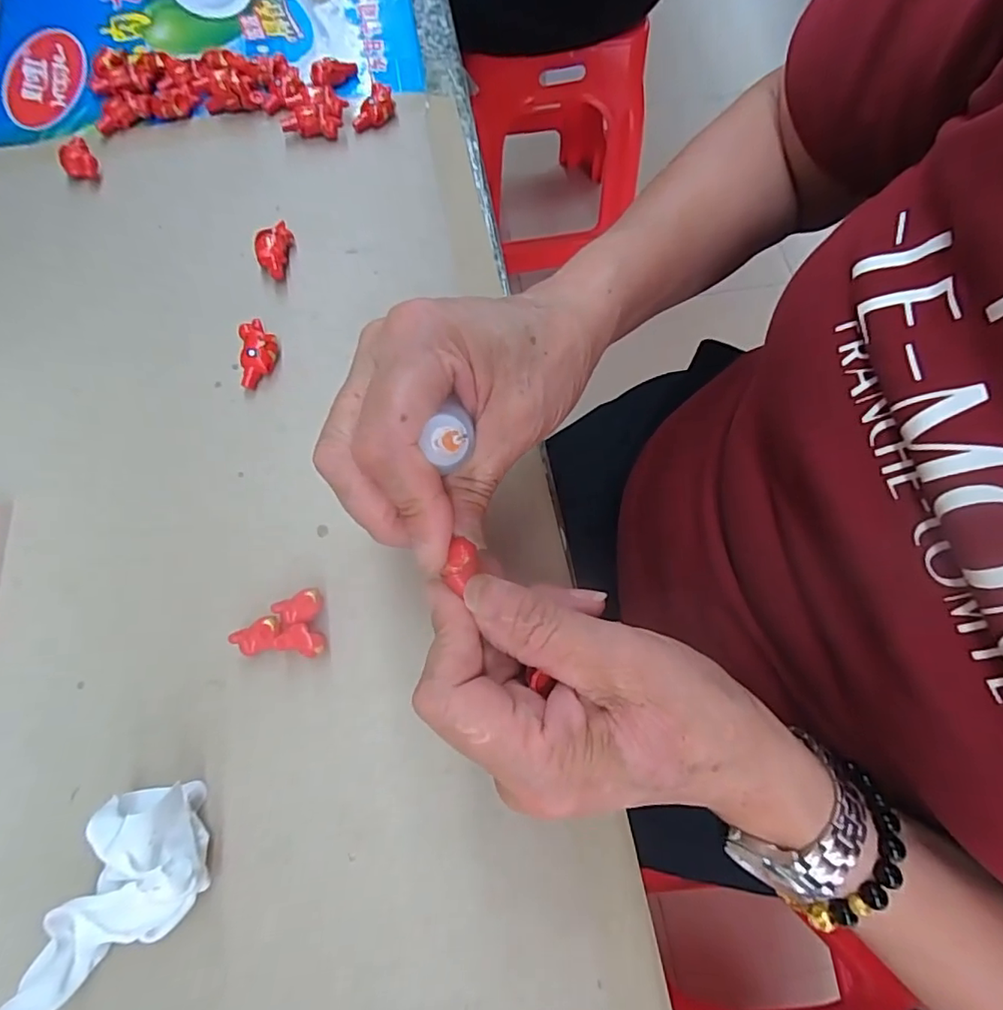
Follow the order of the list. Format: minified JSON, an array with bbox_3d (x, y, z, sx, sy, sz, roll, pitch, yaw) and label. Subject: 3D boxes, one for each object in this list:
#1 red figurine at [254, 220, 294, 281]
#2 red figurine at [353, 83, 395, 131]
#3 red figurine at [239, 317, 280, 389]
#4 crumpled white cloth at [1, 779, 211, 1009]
[{"bbox_3d":[-0.131,-0.146,0.315,0.018,0.014,0.033,2,71,0],"label":"red figurine"},{"bbox_3d":[-0.083,-0.257,0.356,0.029,0.017,0.020,-12,71,-5],"label":"red figurine"},{"bbox_3d":[-0.129,-0.081,0.293,0.019,0.014,0.036,-6,71,-3],"label":"red figurine"},{"bbox_3d":[-0.149,0.144,0.203,0.076,0.032,0.049,-36,75,-12],"label":"crumpled white cloth"}]

